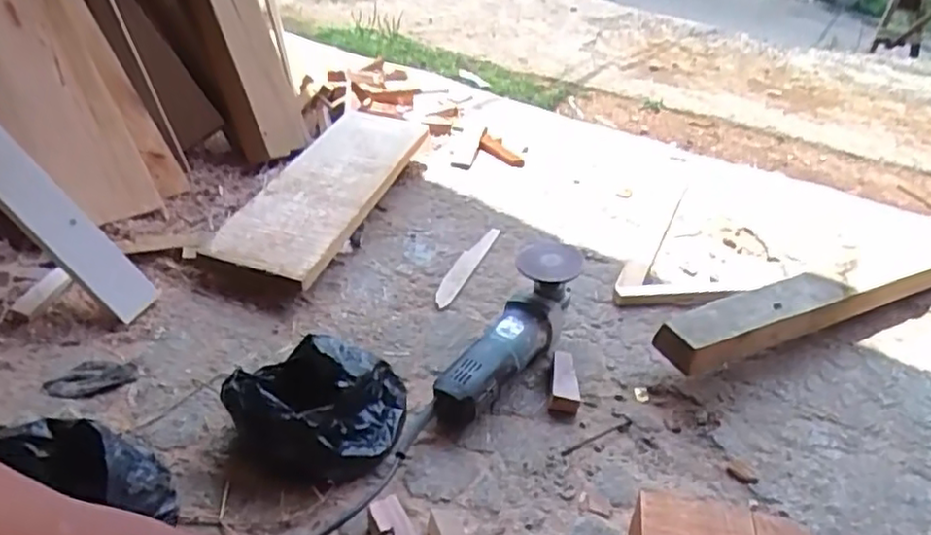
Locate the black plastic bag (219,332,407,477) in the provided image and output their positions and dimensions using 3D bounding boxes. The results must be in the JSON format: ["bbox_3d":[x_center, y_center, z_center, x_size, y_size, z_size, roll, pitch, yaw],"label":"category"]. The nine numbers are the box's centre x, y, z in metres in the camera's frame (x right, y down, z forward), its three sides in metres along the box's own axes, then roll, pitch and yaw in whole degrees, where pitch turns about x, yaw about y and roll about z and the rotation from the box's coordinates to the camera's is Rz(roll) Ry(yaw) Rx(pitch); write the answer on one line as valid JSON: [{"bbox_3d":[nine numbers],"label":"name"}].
[{"bbox_3d":[-0.154,0.147,0.708,0.163,0.101,0.142,6,33,3],"label":"black plastic bag"}]

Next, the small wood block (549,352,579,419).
[{"bbox_3d":[0.123,0.142,0.818,0.034,0.023,0.094,9,34,6],"label":"small wood block"}]

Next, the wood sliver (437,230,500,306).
[{"bbox_3d":[0.002,-0.006,1.042,0.035,0.011,0.233,16,35,17],"label":"wood sliver"}]

